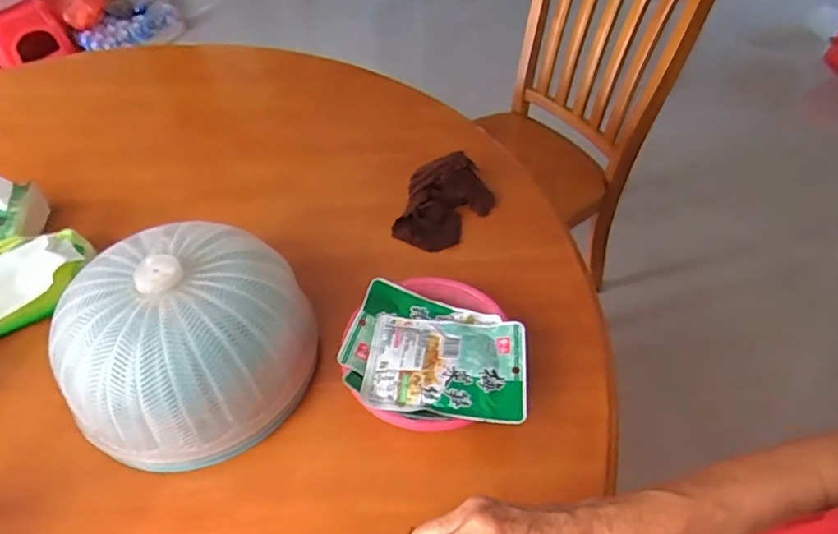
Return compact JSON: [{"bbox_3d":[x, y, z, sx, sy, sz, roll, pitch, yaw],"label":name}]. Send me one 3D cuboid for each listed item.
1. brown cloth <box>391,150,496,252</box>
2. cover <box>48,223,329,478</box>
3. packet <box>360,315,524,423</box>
[{"bbox_3d":[0.027,-0.087,0.745,0.092,0.061,0.133,33,57,24],"label":"brown cloth"},{"bbox_3d":[-0.218,0.067,0.567,0.226,0.138,0.215,-17,52,-15],"label":"cover"},{"bbox_3d":[0.026,0.096,0.566,0.153,0.016,0.111,5,50,4],"label":"packet"}]

